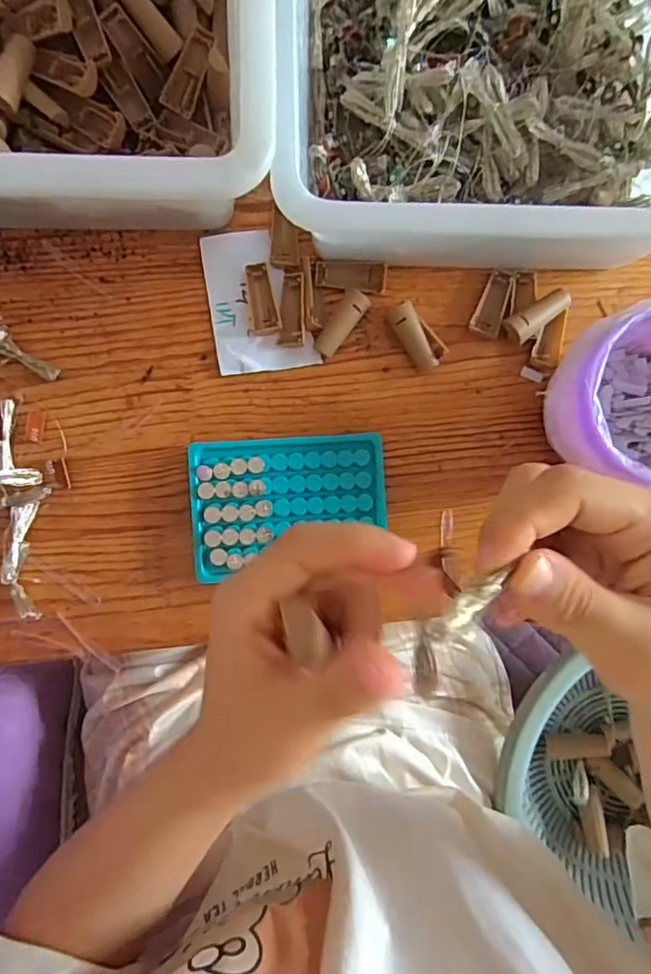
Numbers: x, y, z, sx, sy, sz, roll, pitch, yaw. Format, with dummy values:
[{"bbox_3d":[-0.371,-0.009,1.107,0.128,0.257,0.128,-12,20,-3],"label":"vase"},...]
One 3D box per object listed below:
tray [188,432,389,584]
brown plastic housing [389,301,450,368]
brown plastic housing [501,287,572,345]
[{"bbox_3d":[-0.025,0.011,0.397,0.131,0.019,0.088,-4,89,-5],"label":"tray"},{"bbox_3d":[0.067,-0.109,0.406,0.025,0.011,0.048,-35,92,-5],"label":"brown plastic housing"},{"bbox_3d":[0.153,-0.123,0.408,0.050,0.014,0.020,-31,91,-5],"label":"brown plastic housing"}]

